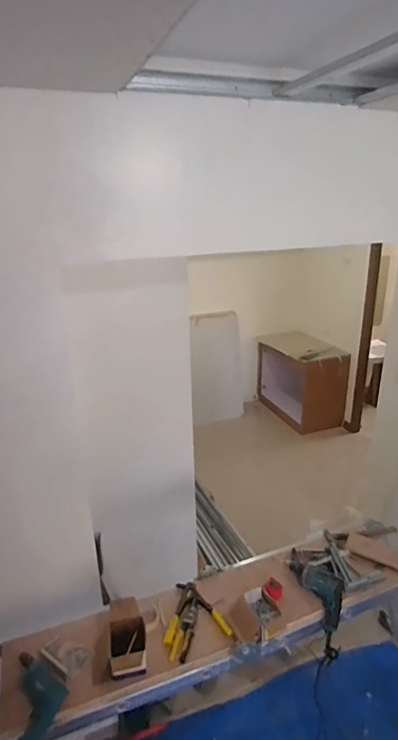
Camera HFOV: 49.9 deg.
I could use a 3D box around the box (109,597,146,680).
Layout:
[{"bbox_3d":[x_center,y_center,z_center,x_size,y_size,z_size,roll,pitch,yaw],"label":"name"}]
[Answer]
[{"bbox_3d":[-0.237,0.872,1.408,0.129,0.082,0.229,-4,21,-8],"label":"box"}]

